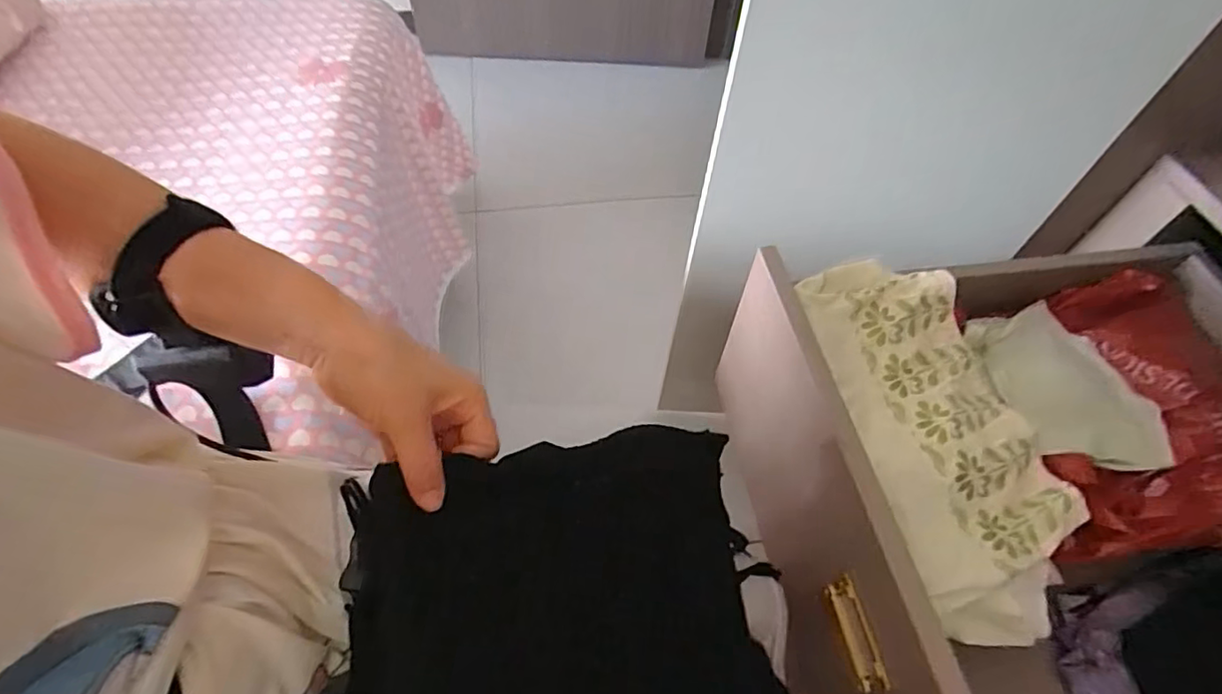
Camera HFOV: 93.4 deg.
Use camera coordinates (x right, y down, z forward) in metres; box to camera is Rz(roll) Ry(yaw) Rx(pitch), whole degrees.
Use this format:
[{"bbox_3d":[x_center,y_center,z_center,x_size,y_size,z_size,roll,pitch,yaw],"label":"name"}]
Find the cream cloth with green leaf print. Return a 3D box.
[{"bbox_3d":[0.279,0.069,0.488,0.154,0.039,0.326,-12,70,-12],"label":"cream cloth with green leaf print"}]

